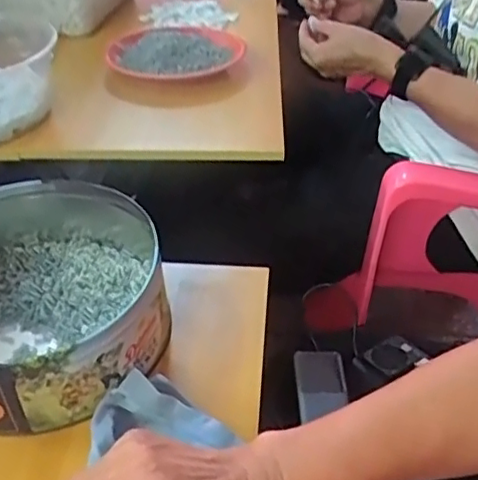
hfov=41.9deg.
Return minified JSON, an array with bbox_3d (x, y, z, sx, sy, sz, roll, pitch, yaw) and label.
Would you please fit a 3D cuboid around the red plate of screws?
[{"bbox_3d":[-0.090,-0.275,0.909,0.179,0.032,0.188,-17,40,-22],"label":"red plate of screws"}]

